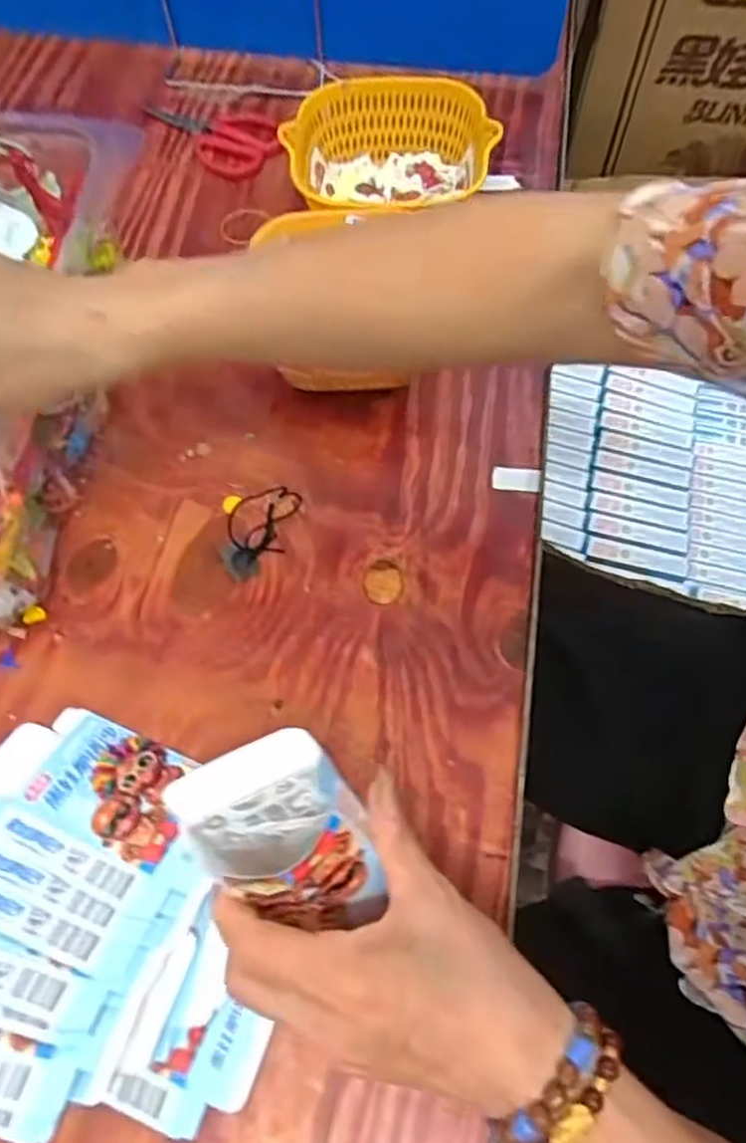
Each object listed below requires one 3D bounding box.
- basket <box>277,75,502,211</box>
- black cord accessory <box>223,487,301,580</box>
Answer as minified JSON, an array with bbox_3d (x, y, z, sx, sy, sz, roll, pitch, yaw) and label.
[{"bbox_3d":[0.012,-0.319,0.547,0.152,0.071,0.136,-12,67,-4],"label":"basket"},{"bbox_3d":[-0.077,-0.026,0.450,0.042,0.016,0.066,16,68,8],"label":"black cord accessory"}]

